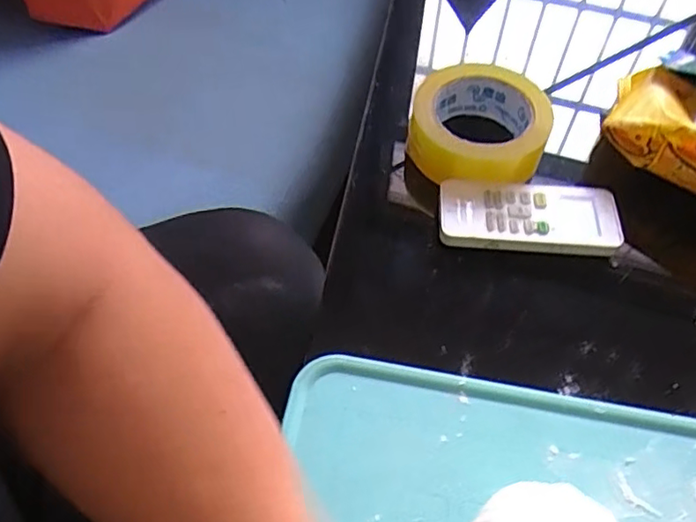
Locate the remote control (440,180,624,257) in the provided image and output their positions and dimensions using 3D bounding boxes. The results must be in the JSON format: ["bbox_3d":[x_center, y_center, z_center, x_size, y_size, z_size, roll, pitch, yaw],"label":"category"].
[{"bbox_3d":[0.133,-0.031,0.451,0.129,0.021,0.056,4,55,2],"label":"remote control"}]

